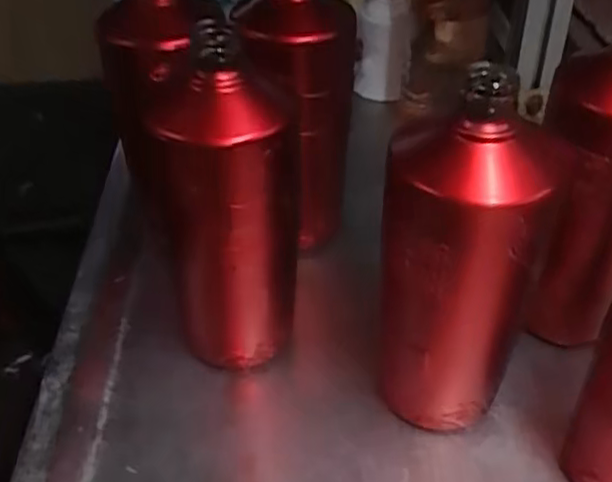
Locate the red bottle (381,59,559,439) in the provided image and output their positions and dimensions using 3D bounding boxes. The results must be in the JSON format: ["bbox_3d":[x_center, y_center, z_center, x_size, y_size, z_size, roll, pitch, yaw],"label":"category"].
[{"bbox_3d":[0.079,0.019,0.359,0.076,0.205,0.074,10,42,13],"label":"red bottle"}]

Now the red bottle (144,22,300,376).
[{"bbox_3d":[-0.042,-0.005,0.389,0.075,0.204,0.071,-10,41,-10],"label":"red bottle"}]

